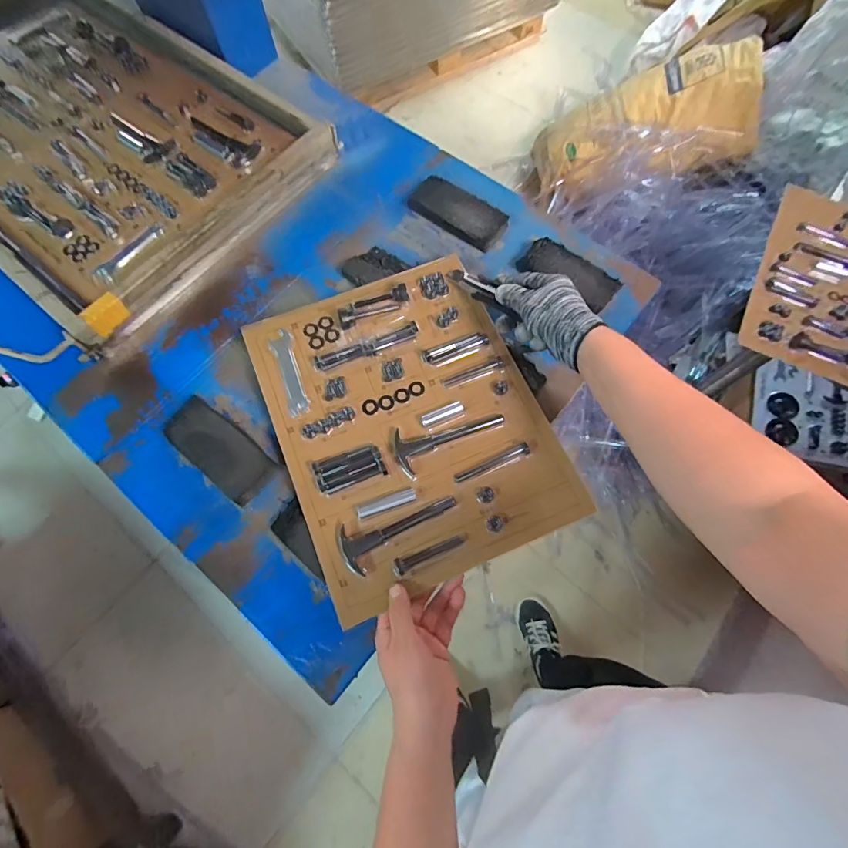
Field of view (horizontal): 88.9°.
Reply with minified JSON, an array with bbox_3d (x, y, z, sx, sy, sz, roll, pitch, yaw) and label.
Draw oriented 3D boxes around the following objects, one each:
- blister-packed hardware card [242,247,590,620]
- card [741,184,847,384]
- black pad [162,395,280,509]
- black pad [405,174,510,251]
[{"bbox_3d":[-0.022,-0.013,0.532,0.305,0.018,0.386,-23,72,-7],"label":"blister-packed hardware card"},{"bbox_3d":[0.764,-0.247,0.759,0.311,0.034,0.413,29,70,7],"label":"card"},{"bbox_3d":[-0.252,0.028,0.527,0.144,0.027,0.062,40,75,11],"label":"black pad"},{"bbox_3d":[0.050,-0.313,0.640,0.140,0.034,0.063,32,73,9],"label":"black pad"}]

